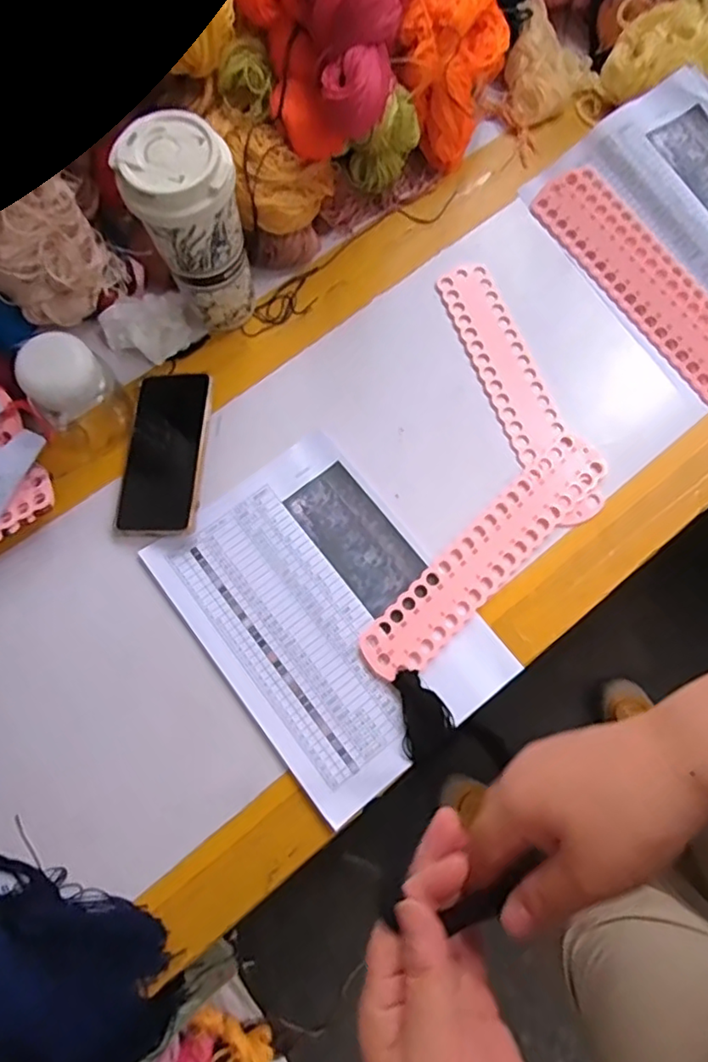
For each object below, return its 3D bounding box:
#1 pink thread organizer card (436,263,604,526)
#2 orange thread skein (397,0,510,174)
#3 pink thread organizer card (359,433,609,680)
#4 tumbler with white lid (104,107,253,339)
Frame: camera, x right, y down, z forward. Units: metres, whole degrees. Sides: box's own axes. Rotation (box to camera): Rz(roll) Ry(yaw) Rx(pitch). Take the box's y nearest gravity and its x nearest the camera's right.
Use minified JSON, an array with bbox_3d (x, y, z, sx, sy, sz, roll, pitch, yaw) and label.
[{"bbox_3d":[0.160,-0.142,0.592,0.057,0.006,0.289,-20,75,-5],"label":"pink thread organizer card"},{"bbox_3d":[0.098,-0.476,0.617,0.092,0.129,0.129,24,78,7],"label":"orange thread skein"},{"bbox_3d":[0.123,0.019,0.547,0.289,0.004,0.056,-44,79,-11],"label":"pink thread organizer card"},{"bbox_3d":[-0.136,-0.256,0.534,0.088,0.185,0.080,-25,75,-6],"label":"tumbler with white lid"}]

